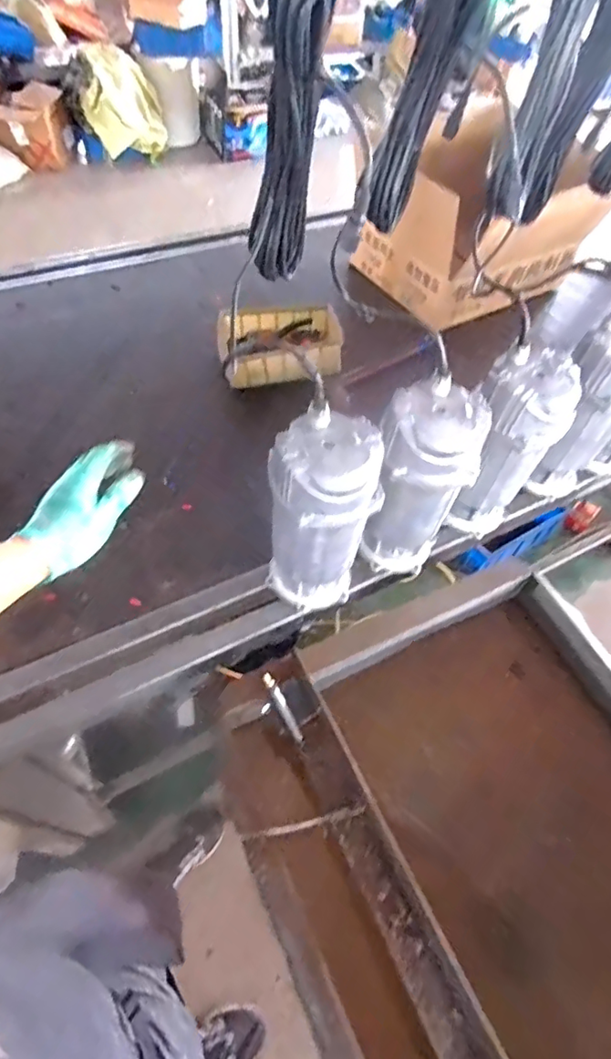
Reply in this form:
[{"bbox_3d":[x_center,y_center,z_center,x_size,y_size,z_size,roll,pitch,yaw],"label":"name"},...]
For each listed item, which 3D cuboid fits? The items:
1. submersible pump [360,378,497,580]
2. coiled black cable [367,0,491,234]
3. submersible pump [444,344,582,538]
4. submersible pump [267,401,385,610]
[{"bbox_3d":[0.154,-0.053,0.760,0.130,0.299,0.110,22,56,11],"label":"submersible pump"},{"bbox_3d":[0.160,-0.562,0.674,0.110,0.332,0.055,3,54,-2],"label":"coiled black cable"},{"bbox_3d":[0.299,-0.118,0.814,0.124,0.289,0.121,26,56,14],"label":"submersible pump"},{"bbox_3d":[0.015,-0.008,0.717,0.125,0.298,0.118,2,54,-3],"label":"submersible pump"}]

